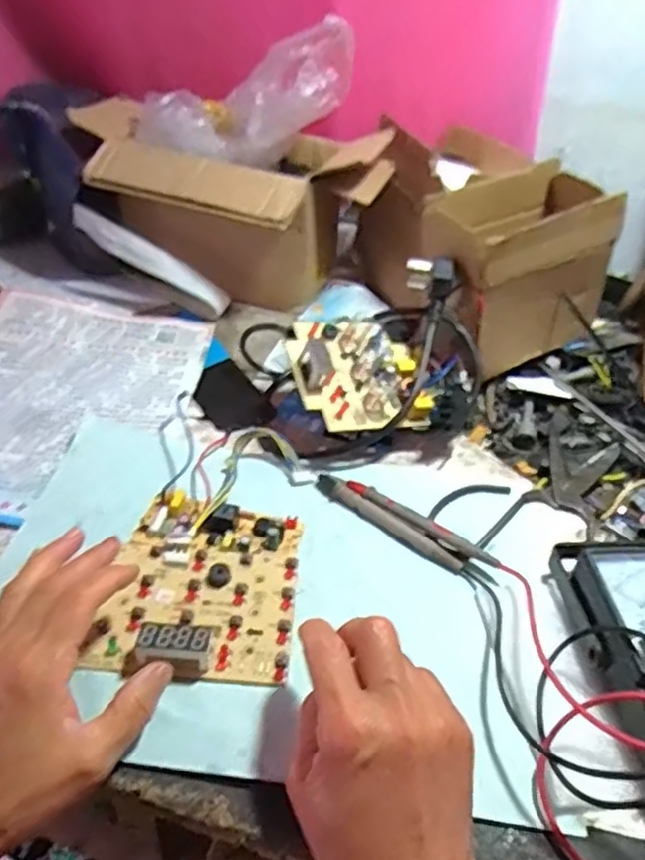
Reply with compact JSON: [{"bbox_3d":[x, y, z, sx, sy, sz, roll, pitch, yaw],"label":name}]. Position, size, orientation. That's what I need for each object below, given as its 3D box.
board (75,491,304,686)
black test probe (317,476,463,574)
[{"bbox_3d":[-0.074,0.091,0.437,0.112,0.030,0.136,2,40,3],"label":"board"},{"bbox_3d":[0.045,0.063,0.500,0.130,0.012,0.017,35,47,27],"label":"black test probe"}]

